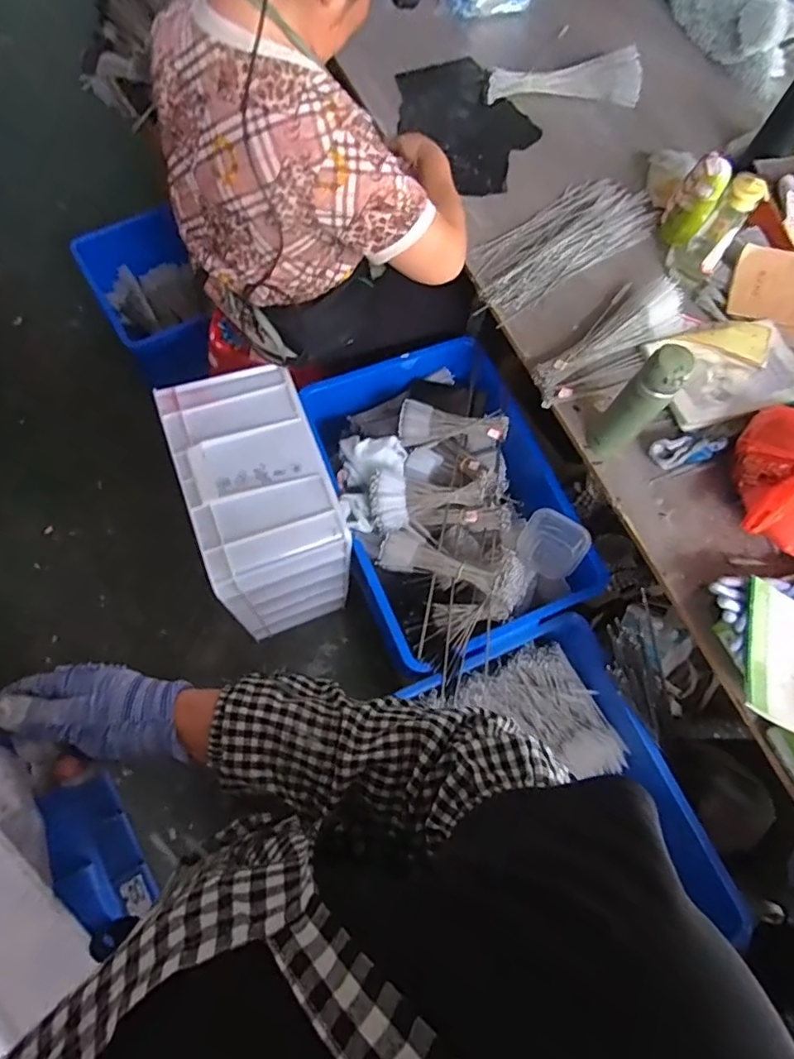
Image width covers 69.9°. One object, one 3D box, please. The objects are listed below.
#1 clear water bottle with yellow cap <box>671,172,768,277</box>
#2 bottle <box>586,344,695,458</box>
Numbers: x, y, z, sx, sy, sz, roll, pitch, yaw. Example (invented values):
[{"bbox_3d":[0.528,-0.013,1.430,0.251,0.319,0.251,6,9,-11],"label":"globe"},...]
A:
[{"bbox_3d":[0.574,-0.537,1.009,0.072,0.182,0.068,36,70,6],"label":"clear water bottle with yellow cap"},{"bbox_3d":[0.365,-0.189,0.864,0.066,0.209,0.068,43,71,8],"label":"bottle"}]

